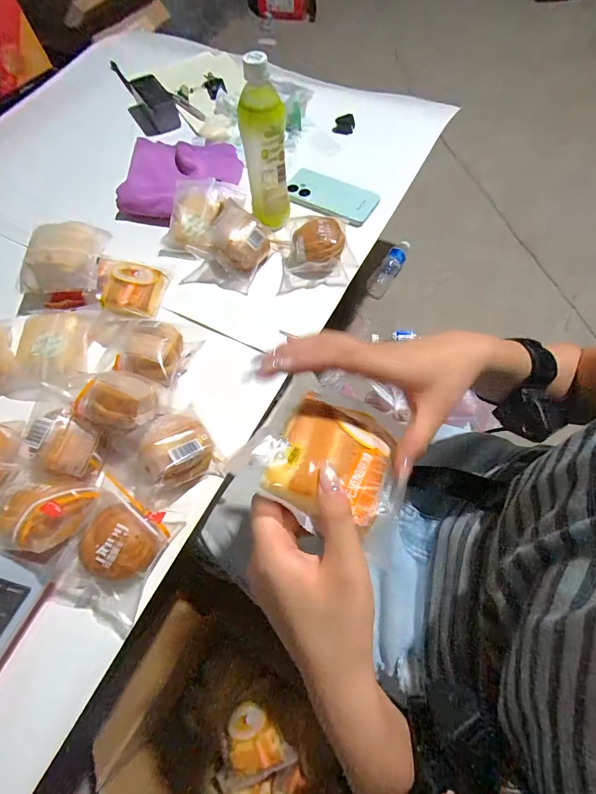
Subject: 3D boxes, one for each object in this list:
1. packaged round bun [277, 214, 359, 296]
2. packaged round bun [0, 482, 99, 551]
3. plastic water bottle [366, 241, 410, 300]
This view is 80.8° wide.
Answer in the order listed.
[{"bbox_3d":[0.029,-0.226,0.531,0.110,0.053,0.104,-1,65,2],"label":"packaged round bun"},{"bbox_3d":[-0.259,0.118,0.358,0.067,0.045,0.067,-1,65,2],"label":"packaged round bun"},{"bbox_3d":[0.291,-0.415,1.110,0.069,0.062,0.233,27,69,14],"label":"plastic water bottle"}]

